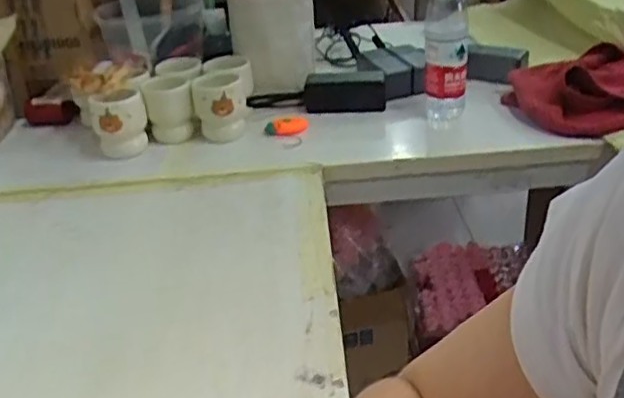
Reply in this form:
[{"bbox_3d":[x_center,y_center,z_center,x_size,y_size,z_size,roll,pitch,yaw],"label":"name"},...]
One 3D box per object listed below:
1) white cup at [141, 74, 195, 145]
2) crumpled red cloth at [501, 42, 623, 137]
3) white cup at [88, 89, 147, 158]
[{"bbox_3d":[-0.220,-0.139,1.010,0.073,0.083,0.077,-13,30,-16],"label":"white cup"},{"bbox_3d":[0.399,-0.154,0.974,0.190,0.094,0.169,-2,29,4],"label":"crumpled red cloth"},{"bbox_3d":[-0.282,-0.112,0.965,0.077,0.085,0.082,-15,30,-19],"label":"white cup"}]

